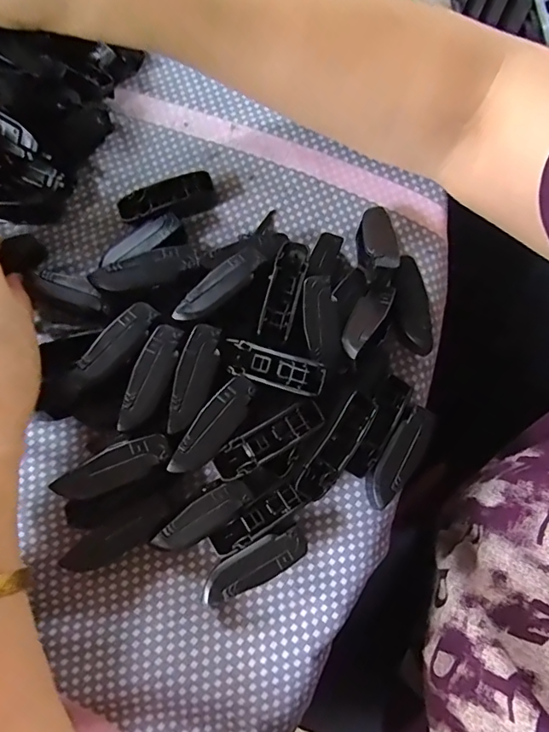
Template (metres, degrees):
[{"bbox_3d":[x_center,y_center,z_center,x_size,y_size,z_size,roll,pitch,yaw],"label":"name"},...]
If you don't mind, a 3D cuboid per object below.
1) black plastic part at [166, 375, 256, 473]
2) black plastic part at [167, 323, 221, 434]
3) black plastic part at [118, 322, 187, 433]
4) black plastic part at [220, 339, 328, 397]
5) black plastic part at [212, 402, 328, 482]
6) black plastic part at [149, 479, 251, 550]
[{"bbox_3d":[-0.028,0.028,0.227,0.018,0.005,0.053,37,77,8],"label":"black plastic part"},{"bbox_3d":[-0.039,0.006,0.234,0.017,0.006,0.053,13,75,2],"label":"black plastic part"},{"bbox_3d":[-0.059,0.006,0.234,0.016,0.005,0.054,18,75,4],"label":"black plastic part"},{"bbox_3d":[-0.001,0.000,0.235,0.054,0.008,0.017,18,75,23],"label":"black plastic part"},{"bbox_3d":[-0.003,0.035,0.230,0.055,0.010,0.014,-29,77,-8],"label":"black plastic part"},{"bbox_3d":[-0.034,0.072,0.229,0.051,0.009,0.015,-36,78,7],"label":"black plastic part"}]

